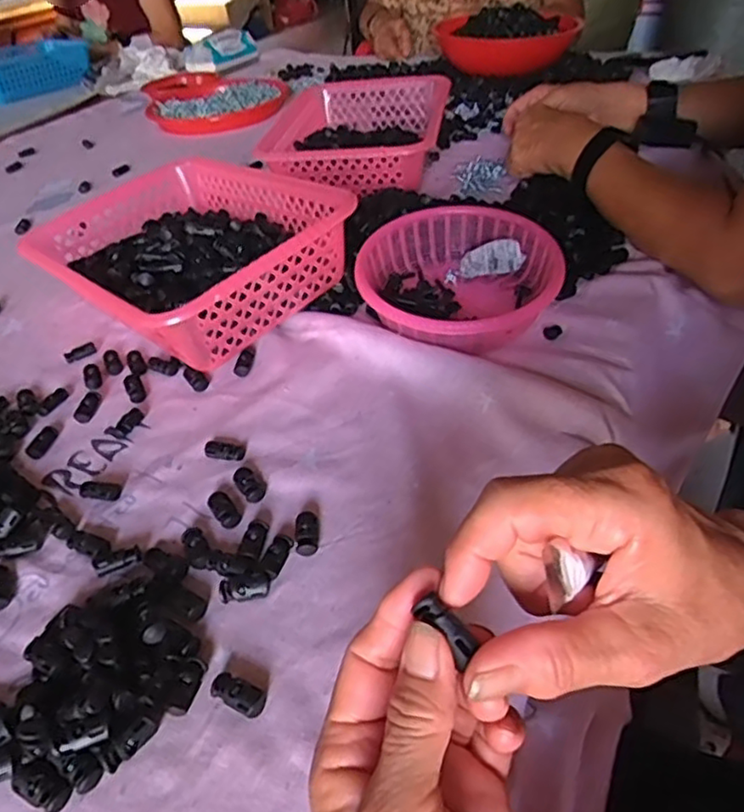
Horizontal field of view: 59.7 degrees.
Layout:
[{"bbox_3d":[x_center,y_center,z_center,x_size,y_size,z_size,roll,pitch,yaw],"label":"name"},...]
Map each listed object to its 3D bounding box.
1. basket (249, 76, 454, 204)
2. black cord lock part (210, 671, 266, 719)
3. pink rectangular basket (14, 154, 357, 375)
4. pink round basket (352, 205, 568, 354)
[{"bbox_3d":[-0.016,-0.354,0.858,0.224,0.071,0.282,1,41,6],"label":"basket"},{"bbox_3d":[-0.067,0.143,0.323,0.028,0.008,0.014,19,46,25],"label":"black cord lock part"},{"bbox_3d":[-0.178,-0.142,0.609,0.287,0.092,0.206,28,50,35],"label":"pink rectangular basket"},{"bbox_3d":[0.072,-0.107,0.561,0.161,0.064,0.159,-3,41,2],"label":"pink round basket"}]

